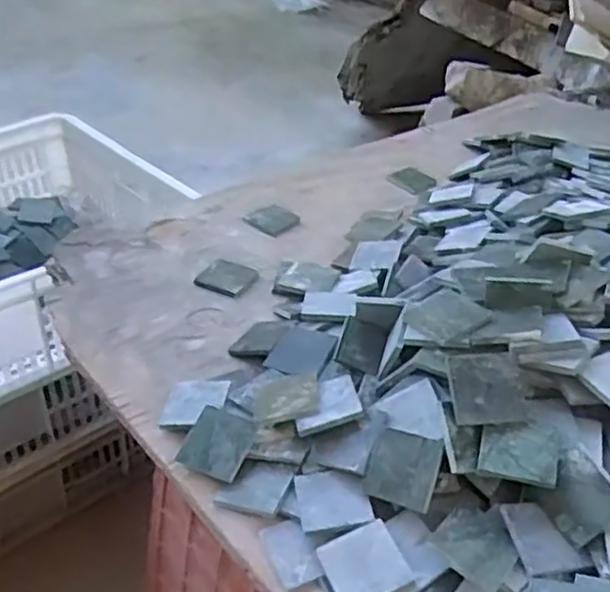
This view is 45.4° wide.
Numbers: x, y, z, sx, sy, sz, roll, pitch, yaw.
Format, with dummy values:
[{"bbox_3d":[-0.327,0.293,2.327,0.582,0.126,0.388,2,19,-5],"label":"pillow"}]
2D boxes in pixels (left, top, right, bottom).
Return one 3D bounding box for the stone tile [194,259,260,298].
[{"bbox_3d":[-0.080,-0.019,0.741,0.051,0.004,0.056,20,40,20],"label":"stone tile"}]

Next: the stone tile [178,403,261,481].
[{"bbox_3d":[-0.065,0.109,0.541,0.047,0.005,0.052,19,52,15],"label":"stone tile"}]

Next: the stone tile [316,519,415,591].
[{"bbox_3d":[0.038,0.173,0.468,0.048,0.004,0.048,-23,45,-11],"label":"stone tile"}]

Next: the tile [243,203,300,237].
[{"bbox_3d":[-0.037,-0.089,0.826,0.046,0.008,0.050,28,43,28],"label":"tile"}]

